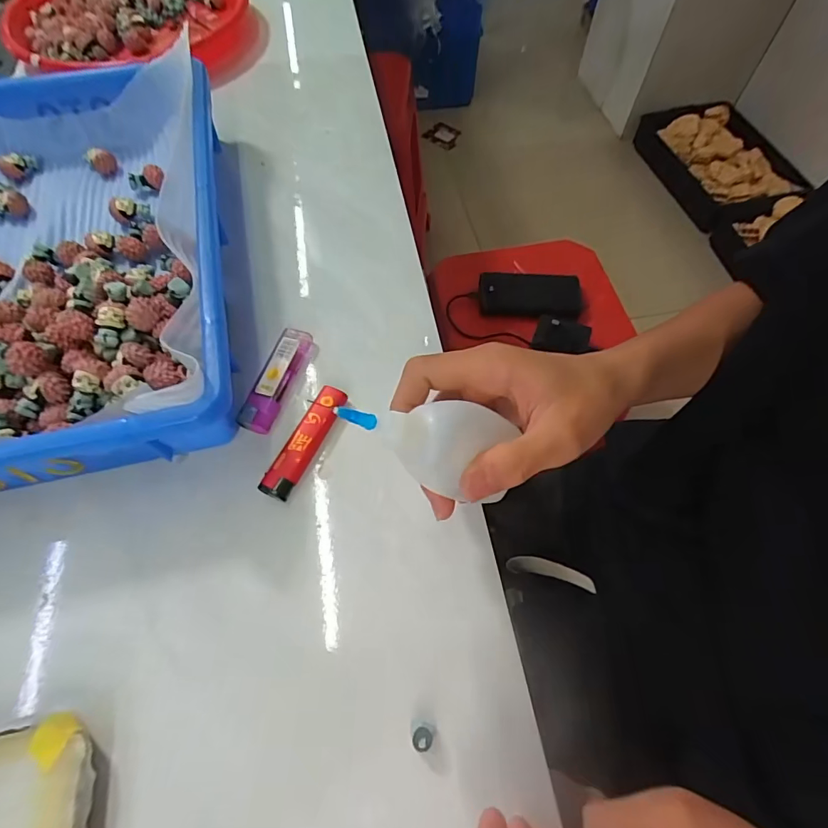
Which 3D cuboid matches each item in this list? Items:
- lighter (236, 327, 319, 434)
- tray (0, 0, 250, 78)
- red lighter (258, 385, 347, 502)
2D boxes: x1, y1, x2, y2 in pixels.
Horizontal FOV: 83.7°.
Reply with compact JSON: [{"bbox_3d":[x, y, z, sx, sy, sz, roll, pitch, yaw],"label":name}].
[{"bbox_3d":[-0.090,-0.024,0.310,0.024,0.010,0.079,17,62,8],"label":"lighter"},{"bbox_3d":[-0.322,-0.464,0.536,0.243,0.035,0.243,-12,63,-6],"label":"tray"},{"bbox_3d":[-0.068,0.017,0.289,0.020,0.011,0.078,23,63,11],"label":"red lighter"}]

